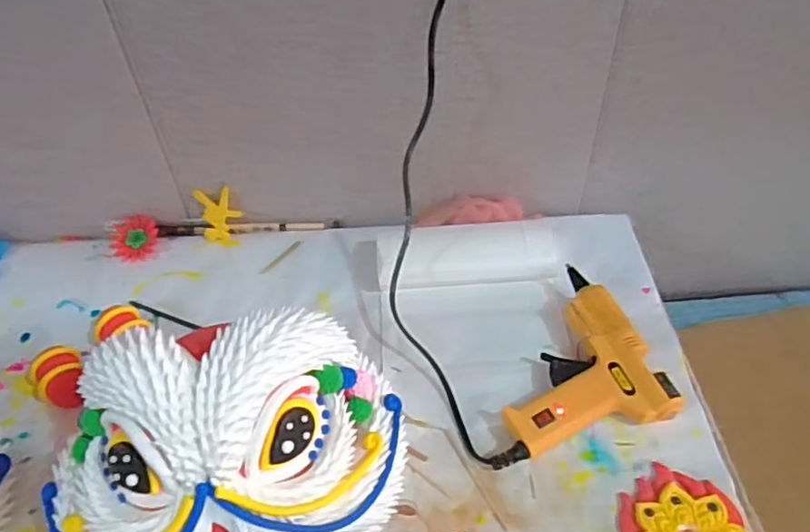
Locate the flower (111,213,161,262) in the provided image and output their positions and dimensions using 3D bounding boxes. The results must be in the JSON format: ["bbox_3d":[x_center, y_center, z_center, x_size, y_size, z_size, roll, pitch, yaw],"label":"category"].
[{"bbox_3d":[-0.269,-0.027,0.617,0.044,0.010,0.045,0,82,-4],"label":"flower"}]

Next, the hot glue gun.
[{"bbox_3d":[0.118,0.070,0.488,0.138,0.039,0.144,-11,48,-7],"label":"hot glue gun"}]

